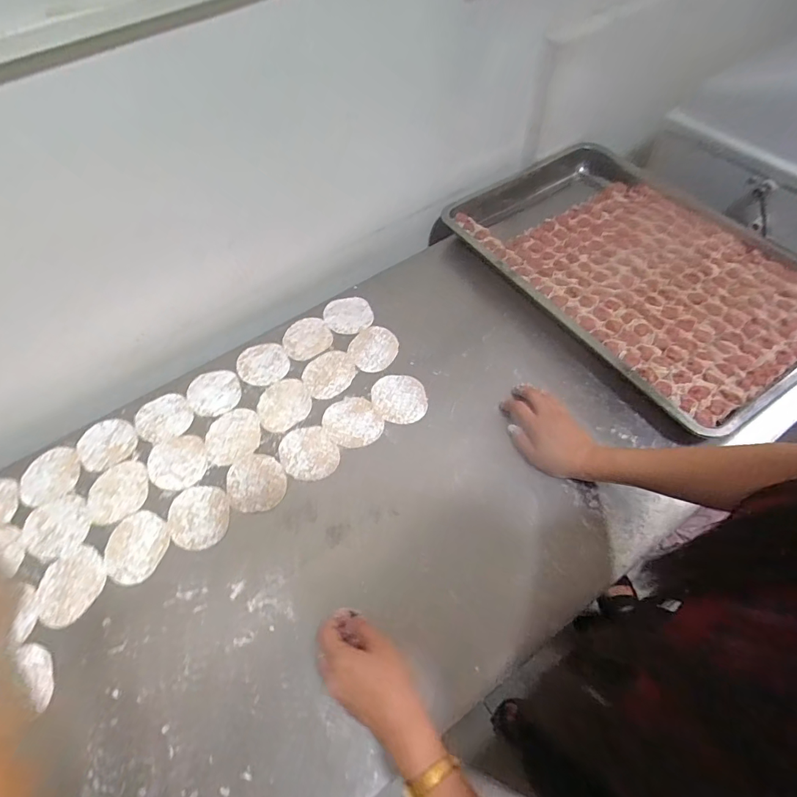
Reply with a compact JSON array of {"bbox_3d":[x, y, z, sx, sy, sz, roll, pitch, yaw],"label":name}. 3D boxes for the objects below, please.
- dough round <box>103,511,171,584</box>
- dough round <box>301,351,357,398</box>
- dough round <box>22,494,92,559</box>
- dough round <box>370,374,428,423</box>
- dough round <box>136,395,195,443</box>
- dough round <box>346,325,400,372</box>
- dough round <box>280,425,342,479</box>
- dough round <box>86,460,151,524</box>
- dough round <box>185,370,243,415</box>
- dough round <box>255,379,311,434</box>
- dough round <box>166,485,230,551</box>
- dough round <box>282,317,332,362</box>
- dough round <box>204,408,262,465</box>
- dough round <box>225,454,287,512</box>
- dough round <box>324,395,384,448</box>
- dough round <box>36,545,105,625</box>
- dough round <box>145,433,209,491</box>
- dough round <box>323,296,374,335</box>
[{"bbox_3d":[-0.339,0.191,0.580,0.080,0.004,0.087,-1,58,2],"label":"dough round"},{"bbox_3d":[-0.112,-0.038,0.712,0.084,0.005,0.076,-32,61,-16],"label":"dough round"},{"bbox_3d":[-0.465,0.174,0.605,0.087,0.004,0.084,-1,58,2],"label":"dough round"},{"bbox_3d":[0.001,0.000,0.679,0.086,0.009,0.079,-1,58,2],"label":"dough round"},{"bbox_3d":[-0.362,0.029,0.691,0.081,0.005,0.081,-1,58,2],"label":"dough round"},{"bbox_3d":[-0.039,-0.082,0.735,0.079,0.006,0.086,-1,58,2],"label":"dough round"},{"bbox_3d":[-0.129,0.077,0.635,0.074,0.007,0.089,-35,62,-18],"label":"dough round"},{"bbox_3d":[-0.390,0.129,0.625,0.084,0.004,0.084,-18,58,-8],"label":"dough round"},{"bbox_3d":[-0.292,-0.010,0.712,0.082,0.005,0.084,-1,58,2],"label":"dough round"},{"bbox_3d":[-0.176,0.008,0.684,0.082,0.004,0.088,-1,58,2],"label":"dough round"},{"bbox_3d":[-0.267,0.158,0.598,0.079,0.004,0.087,-24,59,-12],"label":"dough round"},{"bbox_3d":[-0.155,-0.103,0.757,0.081,0.005,0.087,-1,58,2],"label":"dough round"},{"bbox_3d":[-0.244,0.054,0.660,0.081,0.004,0.086,-1,58,2],"label":"dough round"},{"bbox_3d":[-0.197,0.115,0.620,0.085,0.006,0.083,-1,58,2],"label":"dough round"},{"bbox_3d":[-0.068,0.036,0.659,0.077,0.005,0.085,-29,61,-14],"label":"dough round"},{"bbox_3d":[-0.408,0.232,0.557,0.082,0.004,0.083,-40,64,-20],"label":"dough round"},{"bbox_3d":[-0.318,0.090,0.643,0.080,0.004,0.087,-1,58,2],"label":"dough round"},{"bbox_3d":[-0.086,-0.146,0.778,0.080,0.005,0.090,-39,64,-20],"label":"dough round"}]

